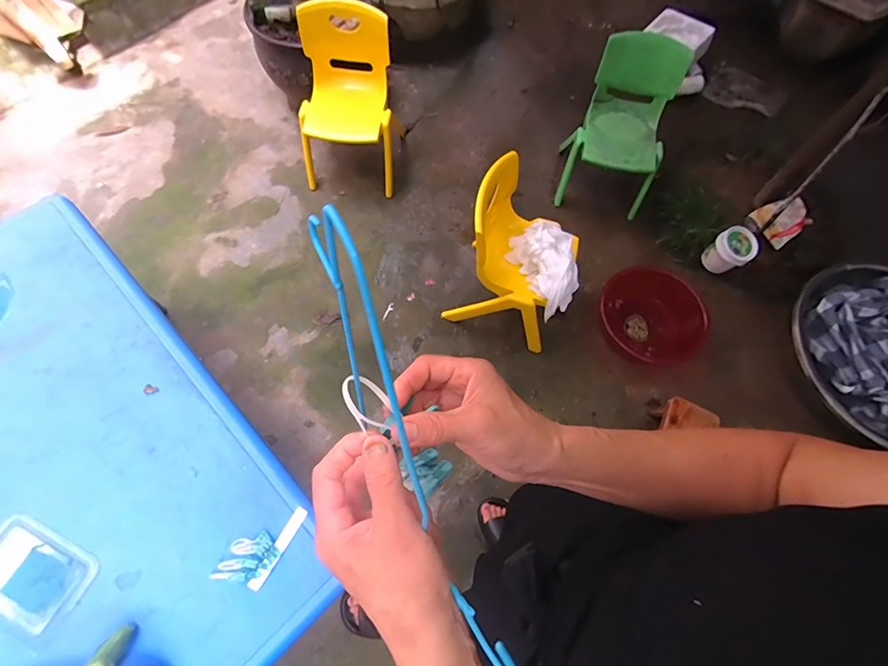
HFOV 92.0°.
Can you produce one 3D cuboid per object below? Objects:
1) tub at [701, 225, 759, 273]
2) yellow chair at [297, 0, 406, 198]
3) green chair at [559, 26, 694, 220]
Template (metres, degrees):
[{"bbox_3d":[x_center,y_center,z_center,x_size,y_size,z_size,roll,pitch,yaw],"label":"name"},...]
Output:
[{"bbox_3d":[1.004,-0.287,1.494,0.133,0.133,0.122,1,68,-2],"label":"tub"},{"bbox_3d":[-0.319,-0.744,1.413,0.312,0.479,0.273,7,68,0],"label":"yellow chair"},{"bbox_3d":[0.608,-0.697,1.486,0.320,0.472,0.304,10,68,2],"label":"green chair"}]

